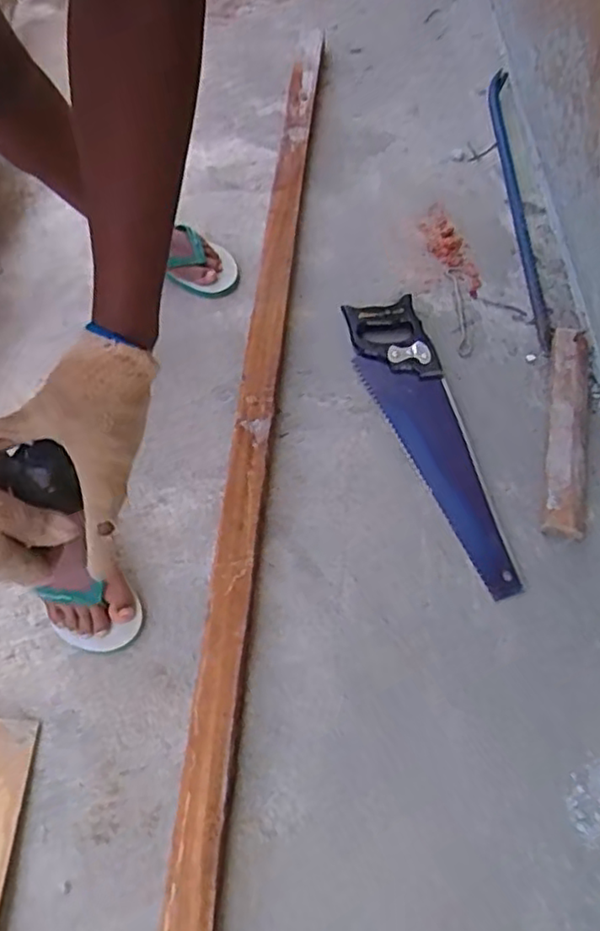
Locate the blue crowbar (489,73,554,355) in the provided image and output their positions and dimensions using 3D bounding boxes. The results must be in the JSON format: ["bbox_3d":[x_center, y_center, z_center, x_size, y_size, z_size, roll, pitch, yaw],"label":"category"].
[{"bbox_3d":[0.403,-0.503,1.245,0.040,0.038,0.726,1,59,3],"label":"blue crowbar"}]

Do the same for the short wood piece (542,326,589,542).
[{"bbox_3d":[0.394,-0.054,0.974,0.066,0.053,0.356,10,60,8],"label":"short wood piece"}]

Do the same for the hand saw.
[{"bbox_3d":[0.187,-0.054,1.002,0.121,0.025,0.526,-12,59,-5],"label":"hand saw"}]

